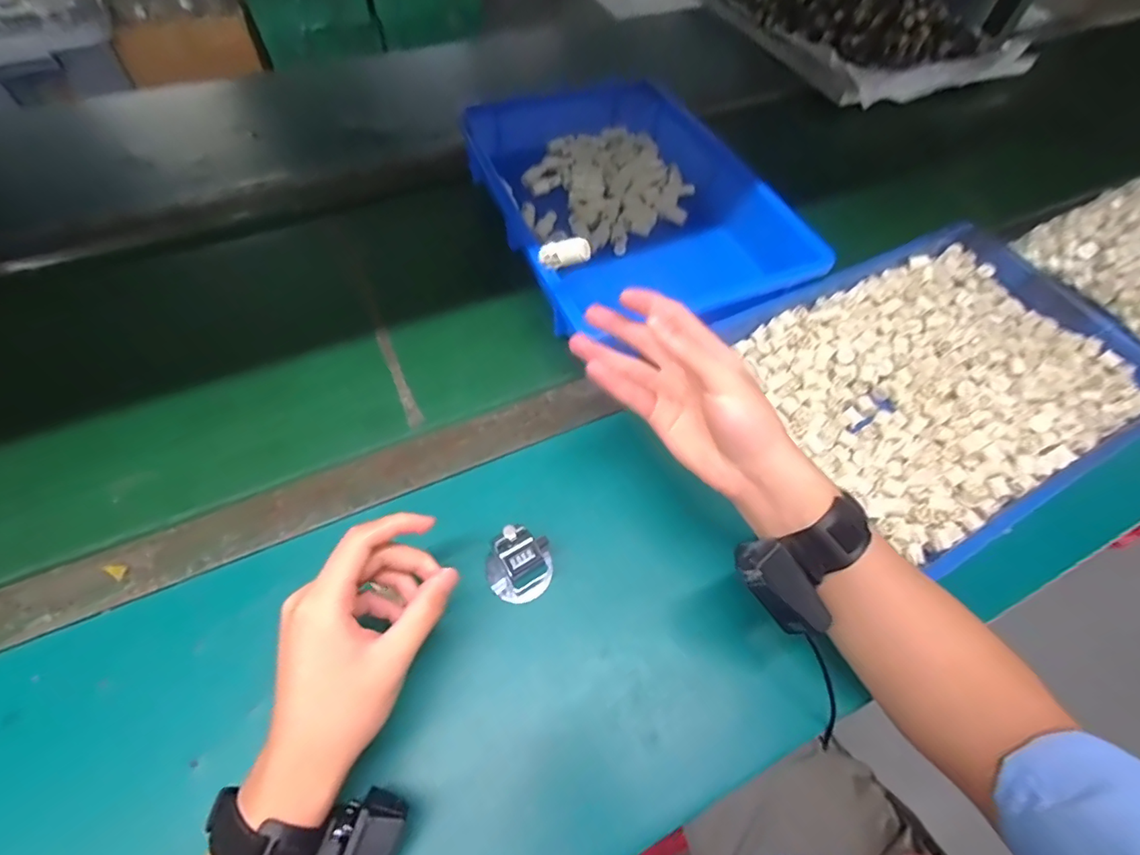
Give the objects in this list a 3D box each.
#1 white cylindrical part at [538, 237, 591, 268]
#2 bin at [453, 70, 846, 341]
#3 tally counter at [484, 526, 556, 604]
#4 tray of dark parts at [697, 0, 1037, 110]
[{"bbox_3d":[-0.005,-0.148,0.442,0.044,0.015,0.015,-5,59,14],"label":"white cylindrical part"},{"bbox_3d":[0.062,-0.280,0.633,0.292,0.070,0.430,-21,63,-13],"label":"bin"},{"bbox_3d":[-0.038,0.104,0.406,0.054,0.052,0.051,-33,67,-19],"label":"tally counter"},{"bbox_3d":[0.501,-0.784,0.971,0.376,0.079,0.558,-21,62,-16],"label":"tray of dark parts"}]

